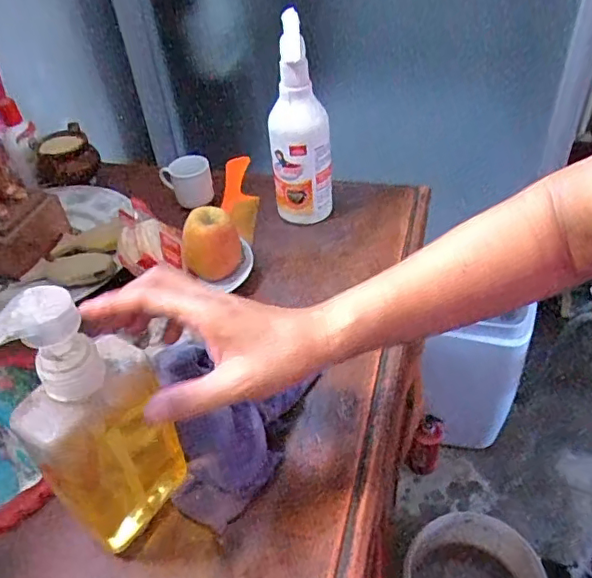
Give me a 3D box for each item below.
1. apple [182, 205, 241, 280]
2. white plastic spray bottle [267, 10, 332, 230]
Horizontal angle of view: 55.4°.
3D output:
[{"bbox_3d":[-0.089,-0.049,0.606,0.065,0.066,0.053,-16,45,-12],"label":"apple"},{"bbox_3d":[0.005,-0.189,0.662,0.072,0.220,0.088,-5,44,-1],"label":"white plastic spray bottle"}]

